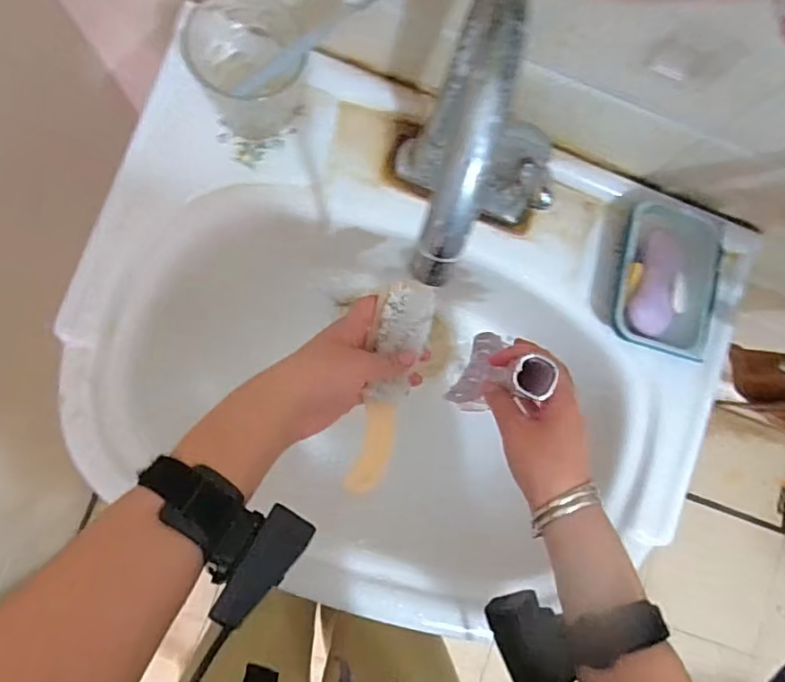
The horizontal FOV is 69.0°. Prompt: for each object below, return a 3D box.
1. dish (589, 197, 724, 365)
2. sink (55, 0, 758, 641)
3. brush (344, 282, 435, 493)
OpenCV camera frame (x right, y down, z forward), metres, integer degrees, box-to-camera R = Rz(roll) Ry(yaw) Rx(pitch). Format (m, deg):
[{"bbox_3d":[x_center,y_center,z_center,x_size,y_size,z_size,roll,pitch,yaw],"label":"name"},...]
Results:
[{"bbox_3d":[0.246,-0.061,0.529,0.104,0.047,0.143,13,85,-5],"label":"dish"},{"bbox_3d":[0.012,0.015,0.569,0.571,0.178,0.425,17,84,-5],"label":"sink"},{"bbox_3d":[-0.002,0.041,0.456,0.043,0.022,0.173,11,105,-5],"label":"brush"}]

